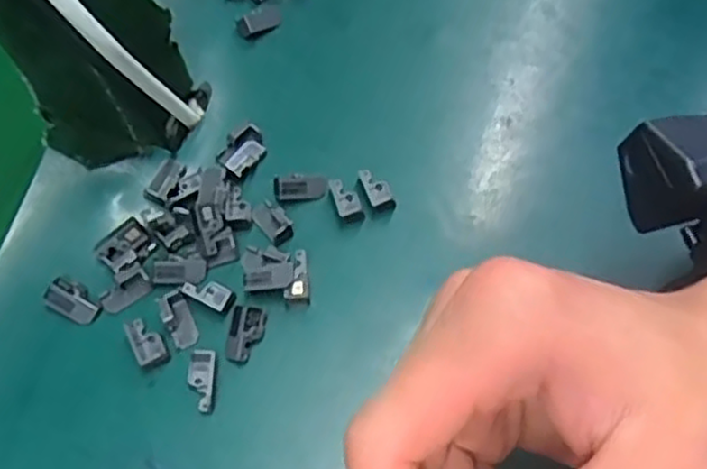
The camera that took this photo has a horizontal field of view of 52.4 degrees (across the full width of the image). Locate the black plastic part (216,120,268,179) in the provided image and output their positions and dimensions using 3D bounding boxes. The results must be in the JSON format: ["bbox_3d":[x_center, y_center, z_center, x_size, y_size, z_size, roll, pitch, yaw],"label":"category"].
[{"bbox_3d":[-0.050,-0.039,0.327,0.018,0.007,0.025,30,66,16],"label":"black plastic part"}]

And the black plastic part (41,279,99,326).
[{"bbox_3d":[-0.115,0.026,0.294,0.021,0.007,0.013,25,64,13],"label":"black plastic part"}]

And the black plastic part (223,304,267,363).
[{"bbox_3d":[-0.043,0.039,0.287,0.013,0.005,0.023,11,62,6],"label":"black plastic part"}]

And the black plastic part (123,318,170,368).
[{"bbox_3d":[-0.083,0.042,0.287,0.011,0.006,0.022,-26,64,-13],"label":"black plastic part"}]

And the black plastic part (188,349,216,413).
[{"bbox_3d":[-0.059,0.057,0.278,0.010,0.007,0.023,-1,61,0],"label":"black plastic part"}]

